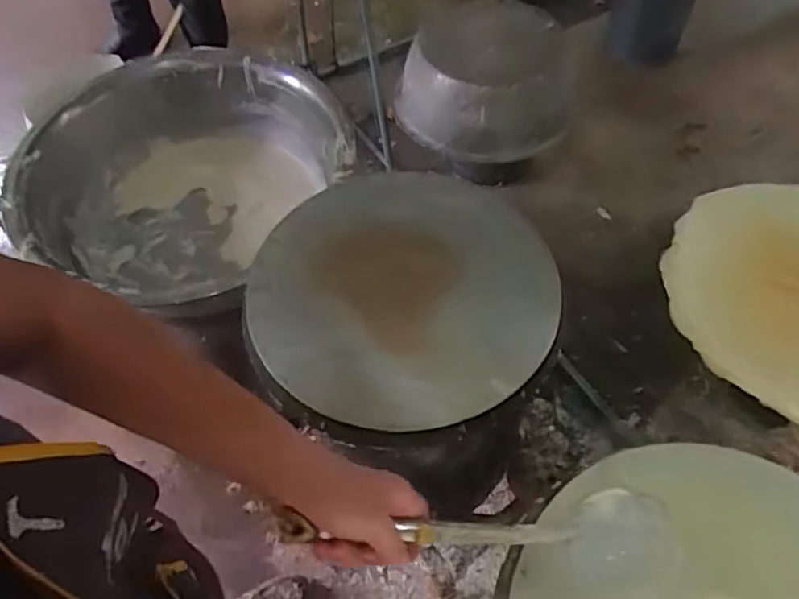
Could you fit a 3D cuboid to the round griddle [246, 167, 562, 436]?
[{"bbox_3d":[0.000,-0.023,0.806,0.379,0.044,0.394,-4,56,6],"label":"round griddle"}]

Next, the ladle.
[{"bbox_3d":[0.074,0.180,0.487,0.344,0.076,0.070,17,50,-28],"label":"ladle"}]

